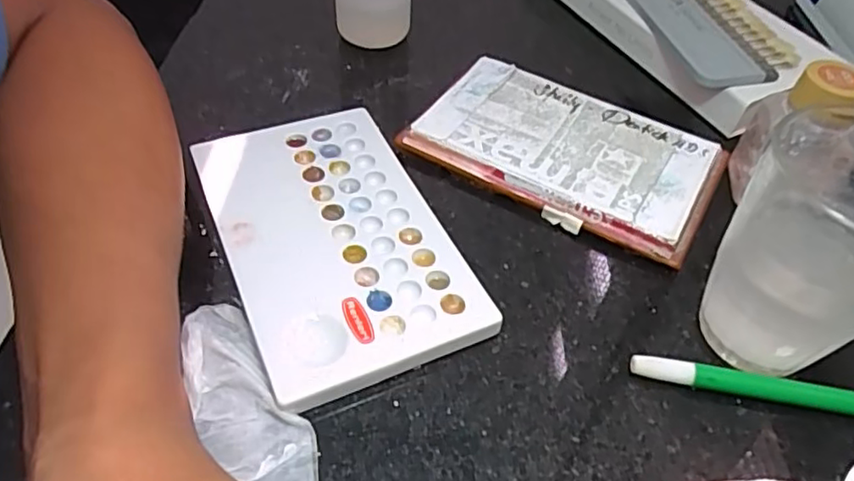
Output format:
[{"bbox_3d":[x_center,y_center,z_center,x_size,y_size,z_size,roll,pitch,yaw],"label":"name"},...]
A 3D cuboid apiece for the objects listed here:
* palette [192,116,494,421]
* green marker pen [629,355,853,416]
[{"bbox_3d":[-0.043,-0.004,0.281,0.093,0.009,0.150,-18,54,-18],"label":"palette"},{"bbox_3d":[0.153,0.061,0.240,0.143,0.008,0.009,10,51,4],"label":"green marker pen"}]

